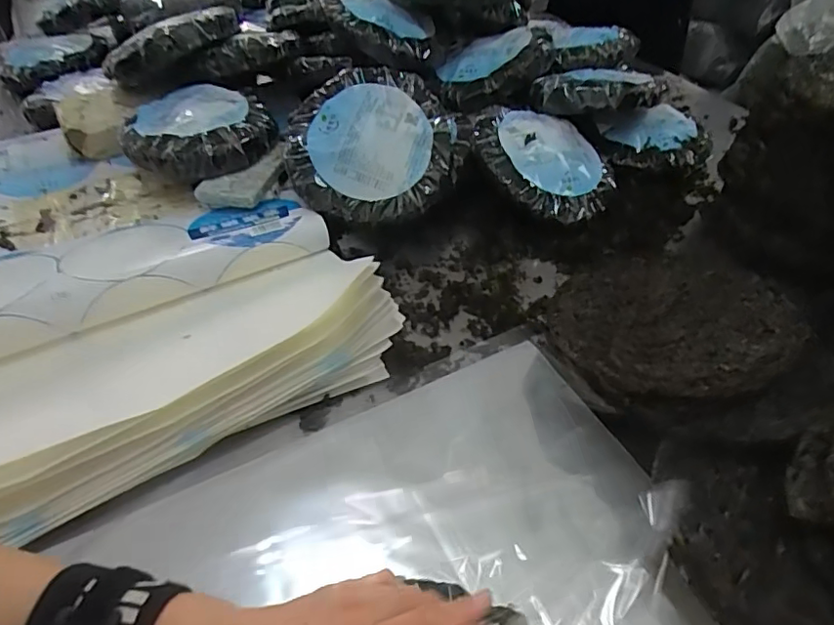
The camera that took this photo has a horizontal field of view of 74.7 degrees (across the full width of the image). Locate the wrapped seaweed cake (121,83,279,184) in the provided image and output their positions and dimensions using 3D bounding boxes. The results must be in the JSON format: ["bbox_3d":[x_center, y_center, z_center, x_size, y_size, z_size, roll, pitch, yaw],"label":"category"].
[{"bbox_3d":[-0.296,-0.247,0.746,0.190,0.054,0.169,0,47,1],"label":"wrapped seaweed cake"}]

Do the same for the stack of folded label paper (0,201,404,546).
[{"bbox_3d":[-0.281,0.005,0.573,0.427,0.089,0.349,-25,50,-21],"label":"stack of folded label paper"}]

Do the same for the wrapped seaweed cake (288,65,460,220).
[{"bbox_3d":[-0.056,-0.210,0.686,0.207,0.036,0.193,1,80,-4],"label":"wrapped seaweed cake"}]

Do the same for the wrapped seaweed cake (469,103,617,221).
[{"bbox_3d":[0.169,-0.202,0.735,0.175,0.037,0.185,-18,75,-24],"label":"wrapped seaweed cake"}]

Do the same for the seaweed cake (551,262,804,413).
[{"bbox_3d":[0.222,0.005,0.491,0.188,0.045,0.187,-1,45,1],"label":"seaweed cake"}]

